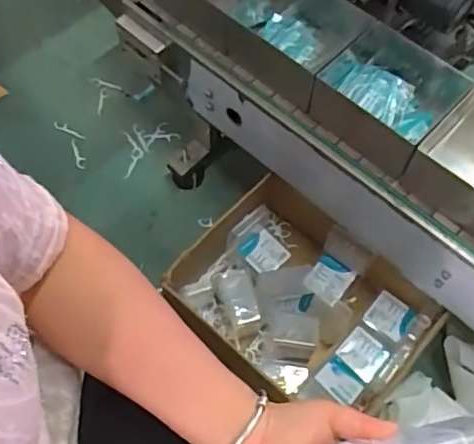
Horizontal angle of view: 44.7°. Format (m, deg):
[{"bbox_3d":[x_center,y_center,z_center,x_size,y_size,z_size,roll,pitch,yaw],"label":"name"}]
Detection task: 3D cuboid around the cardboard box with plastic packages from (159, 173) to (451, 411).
[{"bbox_3d":[0.113,0.111,0.887,0.221,0.137,0.334,-40,70,-21],"label":"cardboard box with plastic packages"}]

